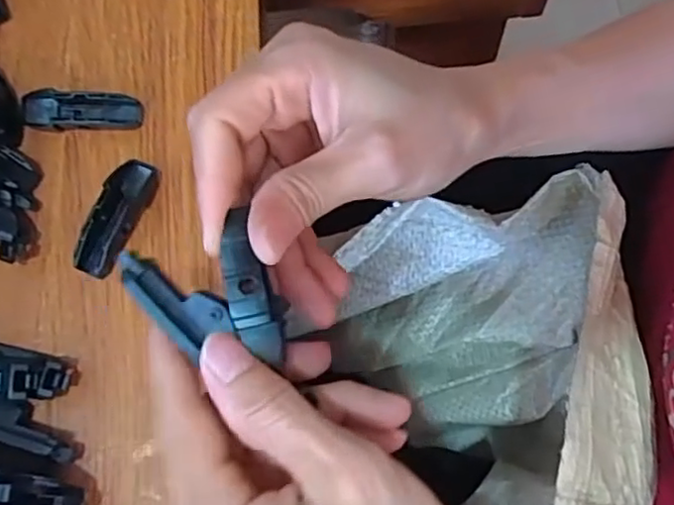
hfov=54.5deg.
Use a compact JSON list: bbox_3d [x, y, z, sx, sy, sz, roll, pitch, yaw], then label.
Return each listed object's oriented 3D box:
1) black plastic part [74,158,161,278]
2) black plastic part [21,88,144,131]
[{"bbox_3d":[-0.096,-0.016,0.286,0.018,0.015,0.054,24,74,9],"label":"black plastic part"},{"bbox_3d":[-0.119,-0.066,0.301,0.054,0.015,0.014,-1,71,1],"label":"black plastic part"}]

